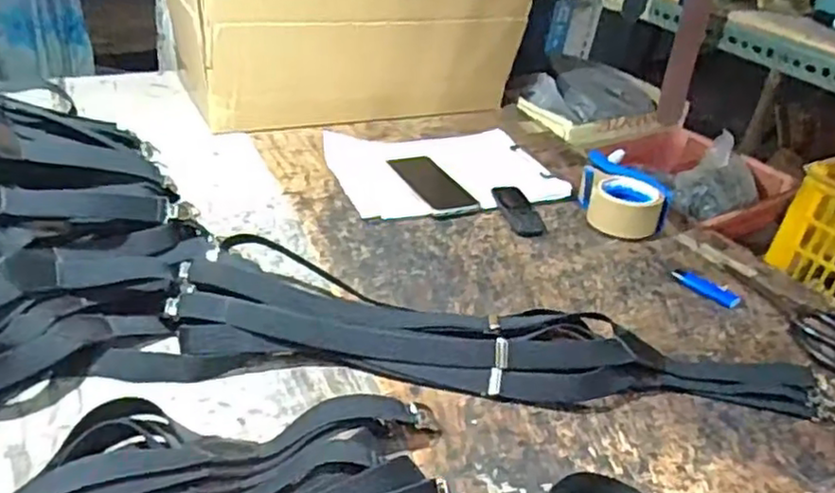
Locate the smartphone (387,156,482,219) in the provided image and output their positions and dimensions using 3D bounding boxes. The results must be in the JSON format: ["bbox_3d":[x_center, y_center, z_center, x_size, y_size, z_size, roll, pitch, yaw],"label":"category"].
[{"bbox_3d":[0.021,-0.089,0.972,0.066,0.015,0.163,-19,41,-18],"label":"smartphone"}]

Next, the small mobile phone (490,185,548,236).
[{"bbox_3d":[0.140,-0.052,0.934,0.052,0.014,0.101,-7,47,-20],"label":"small mobile phone"}]

